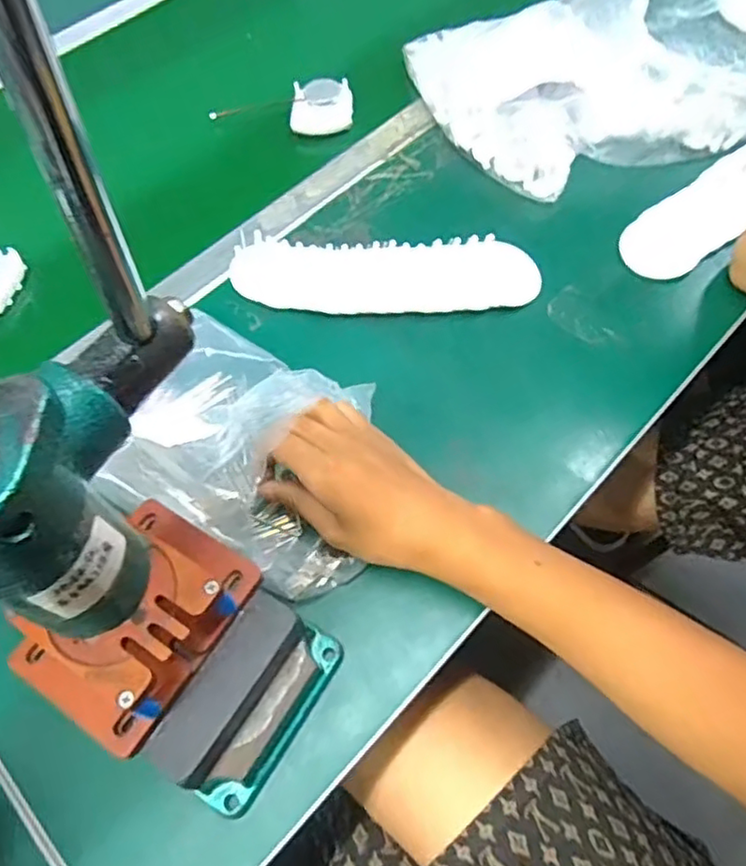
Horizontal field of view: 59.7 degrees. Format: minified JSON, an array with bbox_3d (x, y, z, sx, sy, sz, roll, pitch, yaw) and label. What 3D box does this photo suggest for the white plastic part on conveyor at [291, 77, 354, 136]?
[{"bbox_3d":[-0.052,-0.331,0.660,0.062,0.028,0.050,-6,60,1],"label":"white plastic part on conveyor"}]

